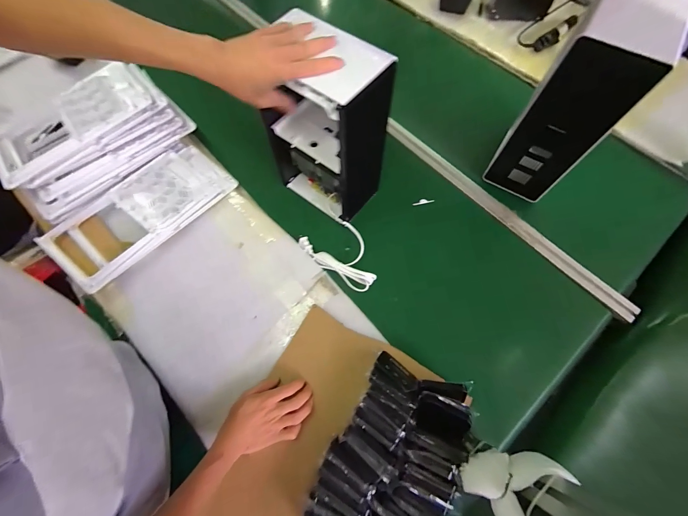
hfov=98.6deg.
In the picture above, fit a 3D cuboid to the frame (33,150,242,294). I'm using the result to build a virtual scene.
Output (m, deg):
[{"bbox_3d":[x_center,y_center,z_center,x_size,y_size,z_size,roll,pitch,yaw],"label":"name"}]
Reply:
[{"bbox_3d":[-0.467,-0.115,0.703,0.199,0.034,0.396,37,68,13],"label":"frame"}]

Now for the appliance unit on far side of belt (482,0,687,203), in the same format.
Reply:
[{"bbox_3d":[0.450,-0.301,0.607,0.137,0.345,0.162,27,72,11],"label":"appliance unit on far side of belt"}]

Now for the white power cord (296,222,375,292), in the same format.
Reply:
[{"bbox_3d":[-0.007,0.006,0.673,0.135,0.021,0.167,-24,70,-8],"label":"white power cord"}]

